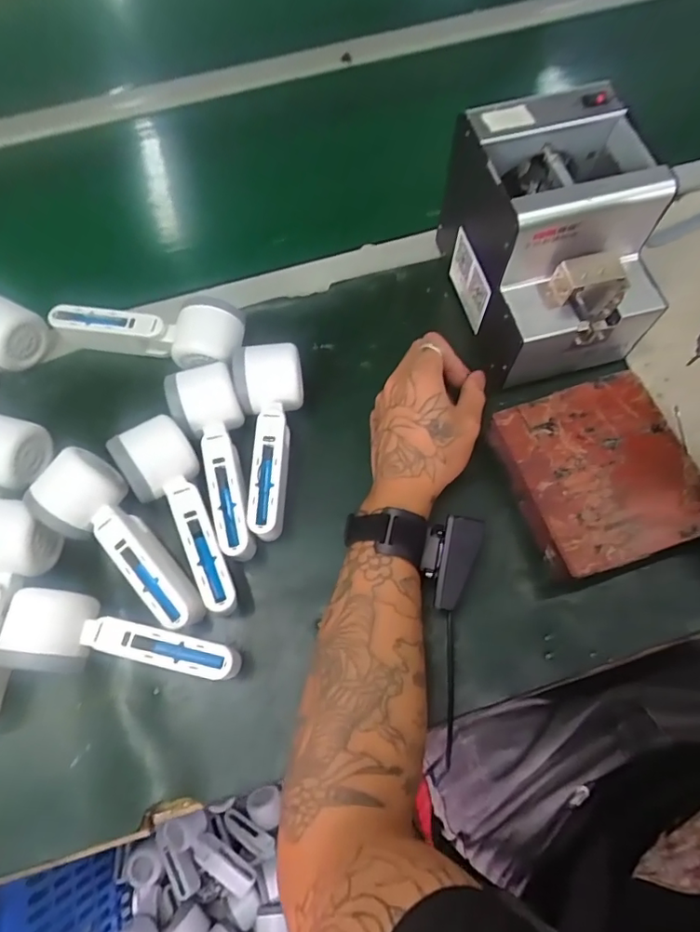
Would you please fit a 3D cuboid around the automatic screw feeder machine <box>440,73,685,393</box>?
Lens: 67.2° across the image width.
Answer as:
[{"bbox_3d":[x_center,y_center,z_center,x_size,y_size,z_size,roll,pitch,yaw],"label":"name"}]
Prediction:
[{"bbox_3d":[0.168,-0.185,0.445,0.143,0.144,0.180,-7,67,-1],"label":"automatic screw feeder machine"}]

